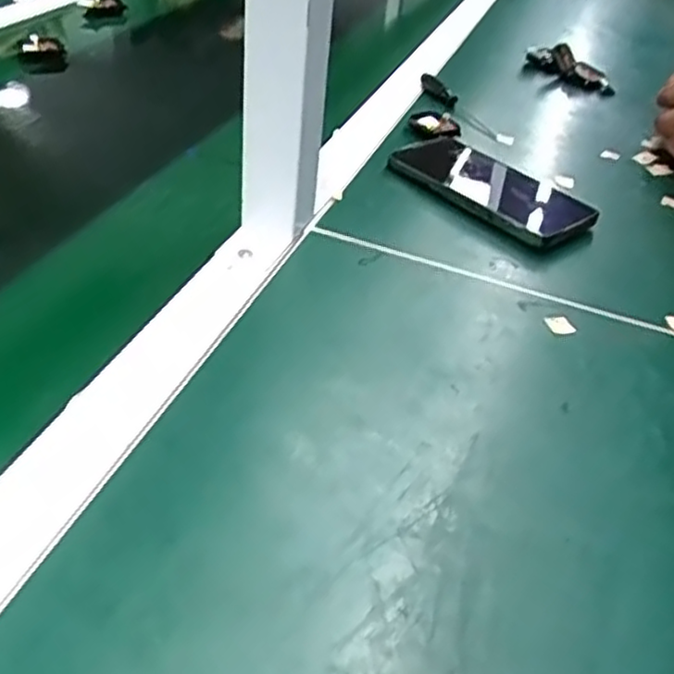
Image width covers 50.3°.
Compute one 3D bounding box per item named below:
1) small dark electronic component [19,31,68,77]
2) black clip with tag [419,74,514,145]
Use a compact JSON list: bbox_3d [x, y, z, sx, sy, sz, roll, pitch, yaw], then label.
[{"bbox_3d":[-0.300,-0.288,0.733,0.043,0.034,0.028,-7,41,-18],"label":"small dark electronic component"},{"bbox_3d":[0.124,-0.224,0.708,0.020,0.016,0.154,-16,45,-25],"label":"black clip with tag"}]

